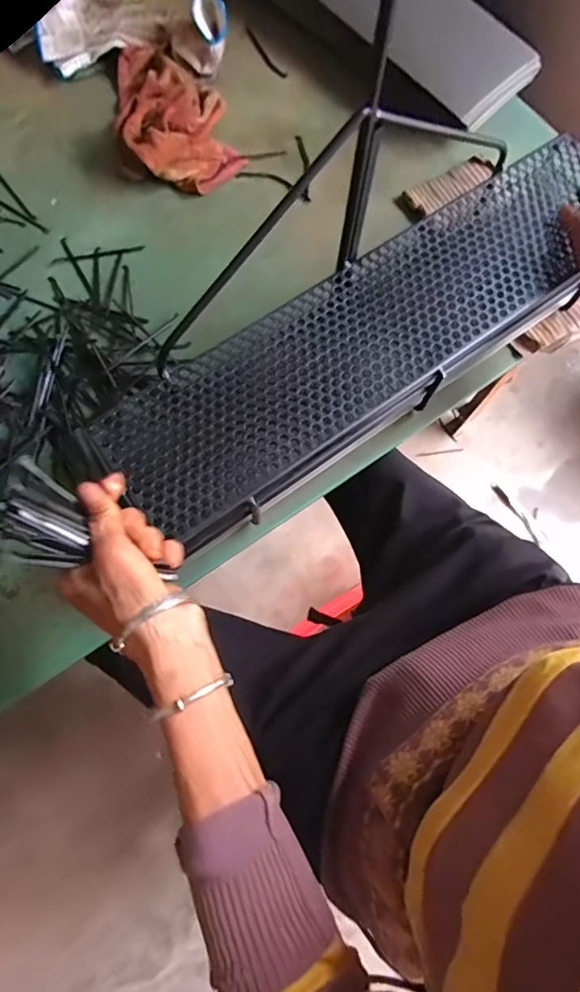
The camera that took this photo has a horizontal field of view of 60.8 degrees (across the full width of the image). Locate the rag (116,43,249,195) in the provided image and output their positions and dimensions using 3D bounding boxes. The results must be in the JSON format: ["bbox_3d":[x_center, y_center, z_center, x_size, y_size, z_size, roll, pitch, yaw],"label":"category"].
[{"bbox_3d":[-0.150,-0.489,0.621,0.139,0.053,0.233,-19,75,-6],"label":"rag"}]

